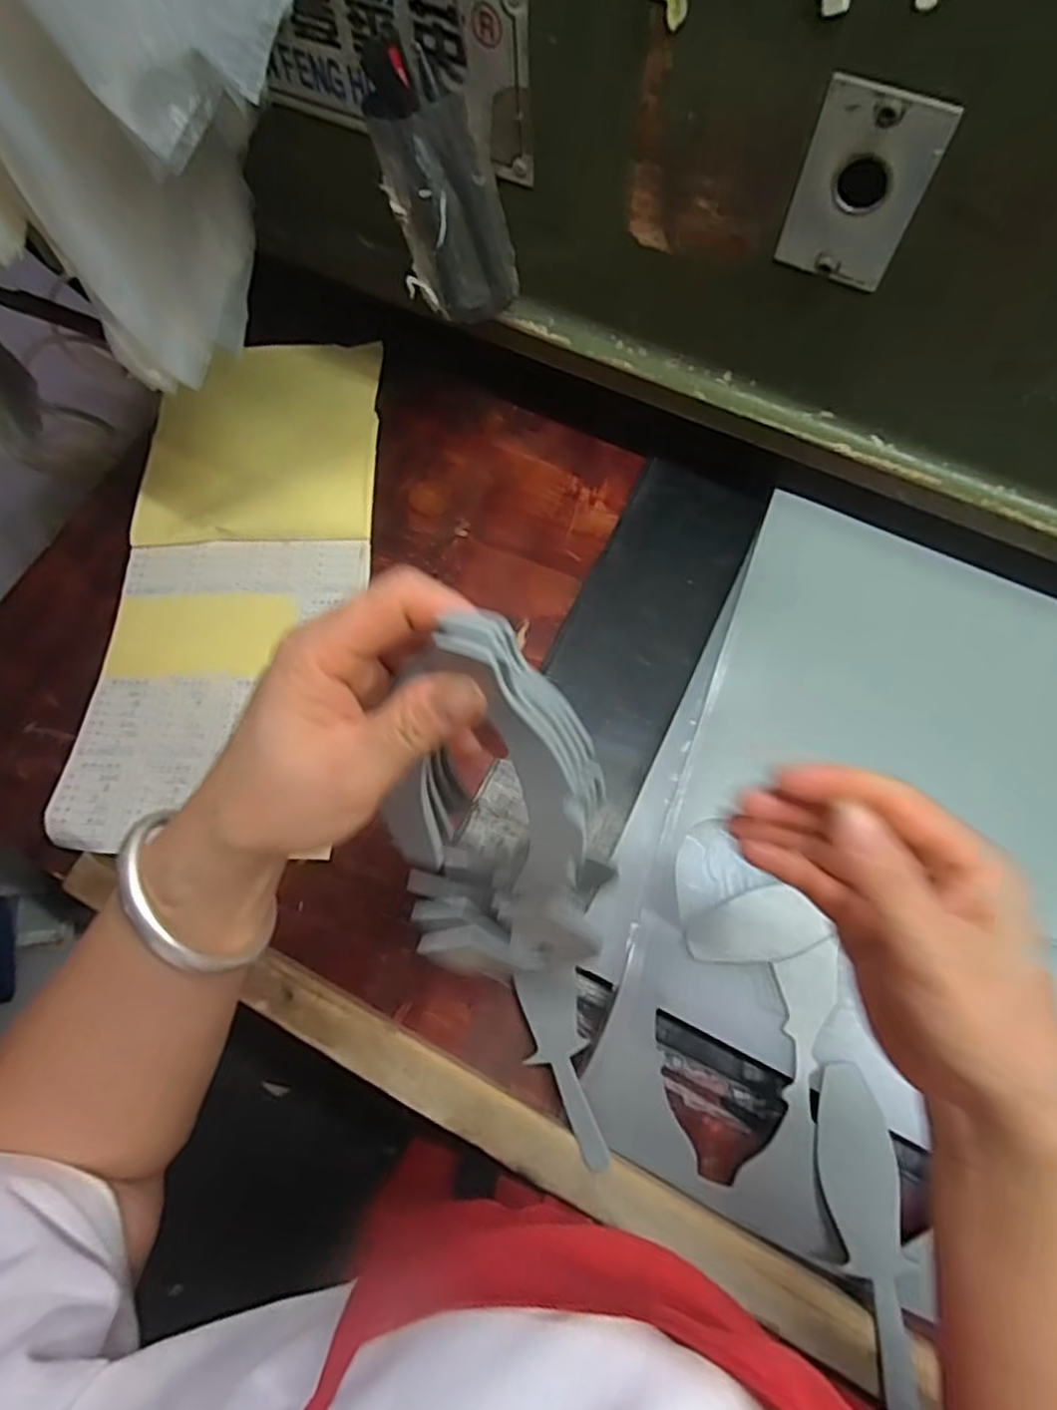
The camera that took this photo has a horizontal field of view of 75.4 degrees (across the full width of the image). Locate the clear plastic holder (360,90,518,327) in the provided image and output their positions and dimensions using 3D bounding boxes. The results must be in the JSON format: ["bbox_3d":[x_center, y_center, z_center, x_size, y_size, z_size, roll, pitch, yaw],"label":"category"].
[{"bbox_3d":[-0.048,-0.306,0.429,0.075,0.107,0.049,-11,71,-2],"label":"clear plastic holder"}]

